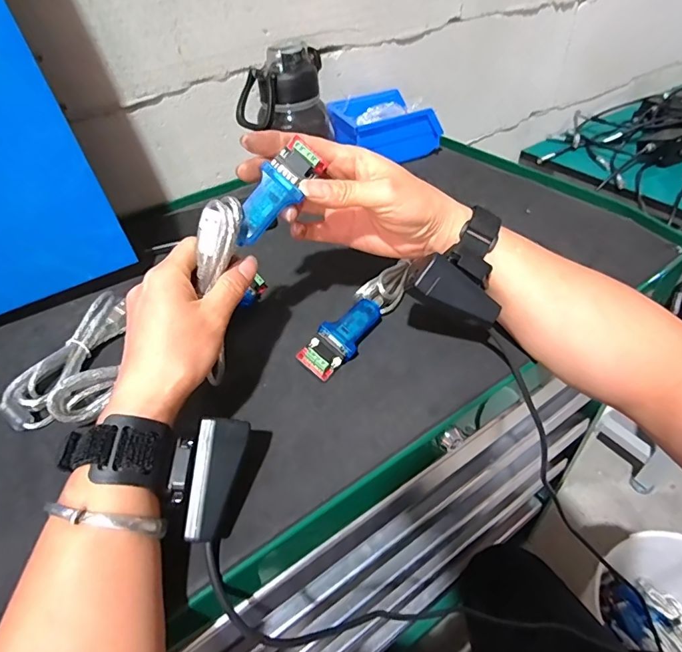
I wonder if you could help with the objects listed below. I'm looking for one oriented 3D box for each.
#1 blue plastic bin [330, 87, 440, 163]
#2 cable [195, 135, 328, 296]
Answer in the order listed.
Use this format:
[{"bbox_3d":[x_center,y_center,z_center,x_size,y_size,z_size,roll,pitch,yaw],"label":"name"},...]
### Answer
[{"bbox_3d":[0.061,-0.286,0.644,0.139,0.071,0.104,-19,45,-14],"label":"blue plastic bin"},{"bbox_3d":[-0.062,-0.079,0.304,0.119,0.037,0.023,-47,54,-8],"label":"cable"}]

